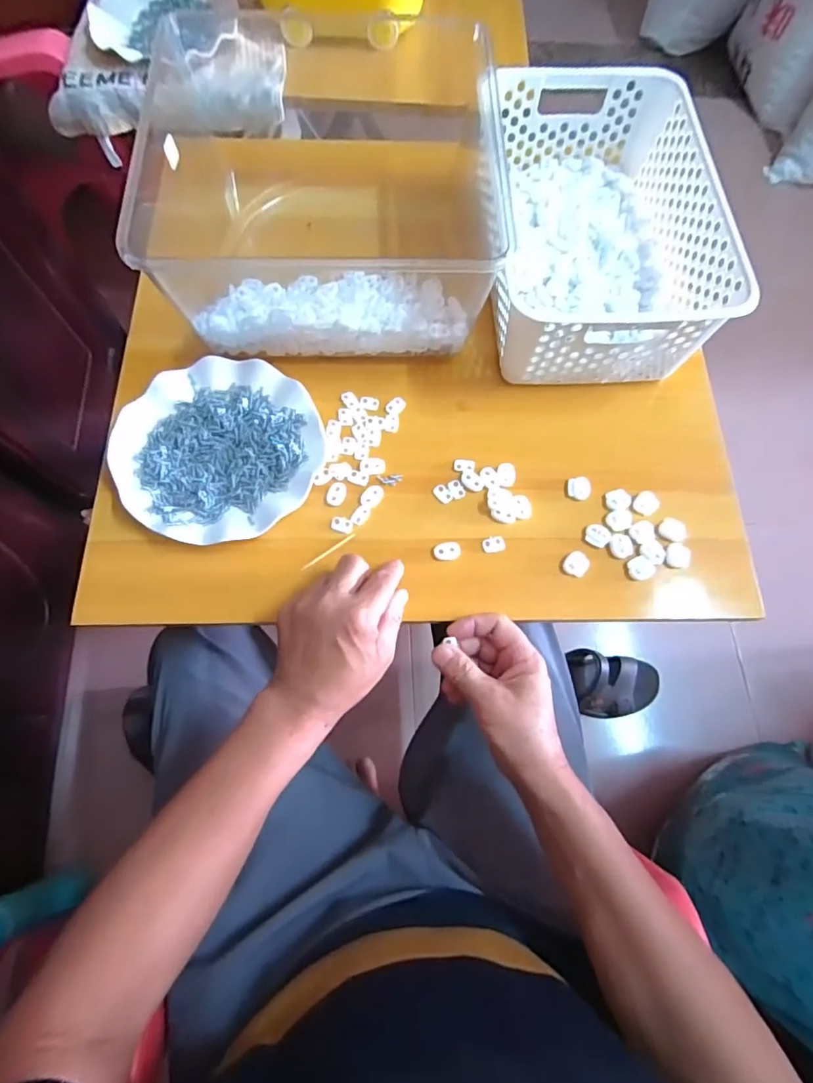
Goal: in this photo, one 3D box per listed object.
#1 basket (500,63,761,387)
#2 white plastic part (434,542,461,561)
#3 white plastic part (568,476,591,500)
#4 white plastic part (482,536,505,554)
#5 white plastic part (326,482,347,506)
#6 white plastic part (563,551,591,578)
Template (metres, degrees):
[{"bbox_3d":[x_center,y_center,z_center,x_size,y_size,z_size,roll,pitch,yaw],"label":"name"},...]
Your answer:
[{"bbox_3d":[0.185,-0.306,0.516,0.190,0.117,0.304,-2,71,-3],"label":"basket"},{"bbox_3d":[0.037,0.009,0.460,0.024,0.004,0.016,0,71,-2],"label":"white plastic part"},{"bbox_3d":[0.162,-0.050,0.483,0.020,0.012,0.022,-2,71,-2],"label":"white plastic part"},{"bbox_3d":[0.079,0.003,0.464,0.020,0.005,0.014,1,71,-2],"label":"white plastic part"},{"bbox_3d":[-0.064,-0.044,0.471,0.017,0.004,0.022,13,71,3],"label":"white plastic part"},{"bbox_3d":[0.151,0.021,0.454,0.021,0.010,0.021,1,71,-2],"label":"white plastic part"}]

